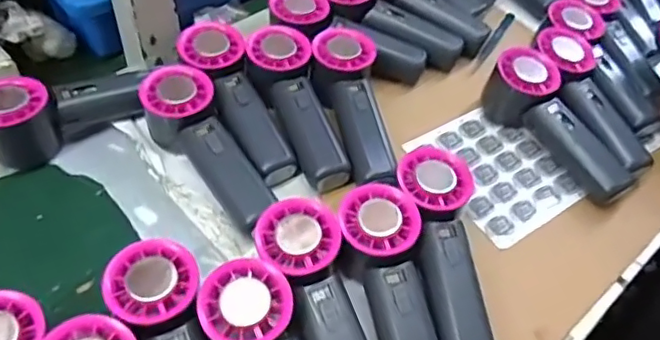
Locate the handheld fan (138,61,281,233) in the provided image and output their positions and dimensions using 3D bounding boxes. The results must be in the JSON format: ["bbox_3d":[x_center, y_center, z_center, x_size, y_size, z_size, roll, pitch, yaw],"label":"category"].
[{"bbox_3d":[-0.098,-0.018,0.451,0.057,0.044,0.154,-24,56,-24],"label":"handheld fan"}]

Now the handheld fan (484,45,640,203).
[{"bbox_3d":[0.201,-0.039,0.505,0.057,0.059,0.152,-22,55,-22],"label":"handheld fan"}]

